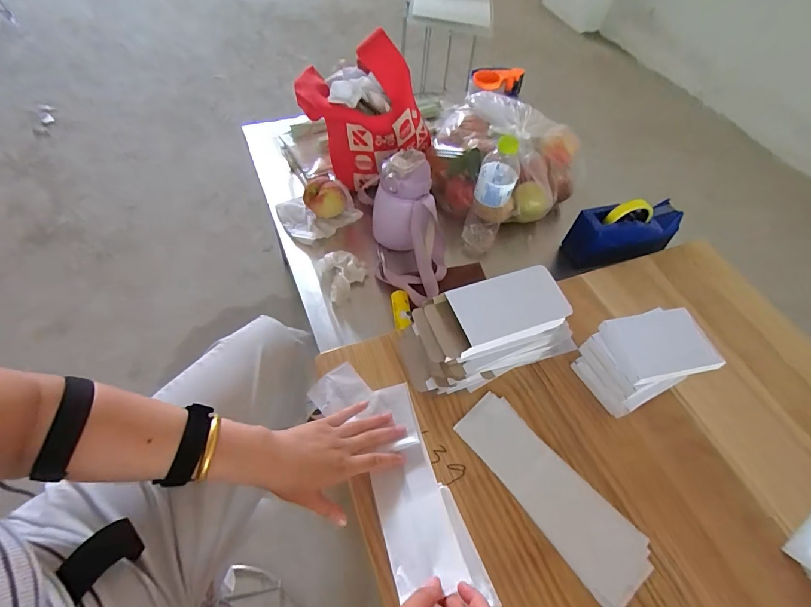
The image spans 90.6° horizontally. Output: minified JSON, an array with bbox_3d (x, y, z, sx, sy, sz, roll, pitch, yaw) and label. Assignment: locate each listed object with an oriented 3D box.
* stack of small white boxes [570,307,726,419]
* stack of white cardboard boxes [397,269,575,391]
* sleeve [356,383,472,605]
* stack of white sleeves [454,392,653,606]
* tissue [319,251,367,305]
[{"bbox_3d":[0.311,0.081,0.542,0.134,0.116,0.097,-16,58,-16],"label":"stack of small white boxes"},{"bbox_3d":[0.125,0.036,0.558,0.251,0.121,0.109,-11,57,-13],"label":"stack of white cardboard boxes"},{"bbox_3d":[-0.003,0.206,0.480,0.077,0.014,0.229,-6,50,-21],"label":"sleeve"},{"bbox_3d":[0.176,0.227,0.493,0.088,0.017,0.256,-34,64,-25],"label":"stack of white sleeves"},{"bbox_3d":[-0.108,-0.054,0.723,0.074,0.034,0.093,-18,59,-17],"label":"tissue"}]

